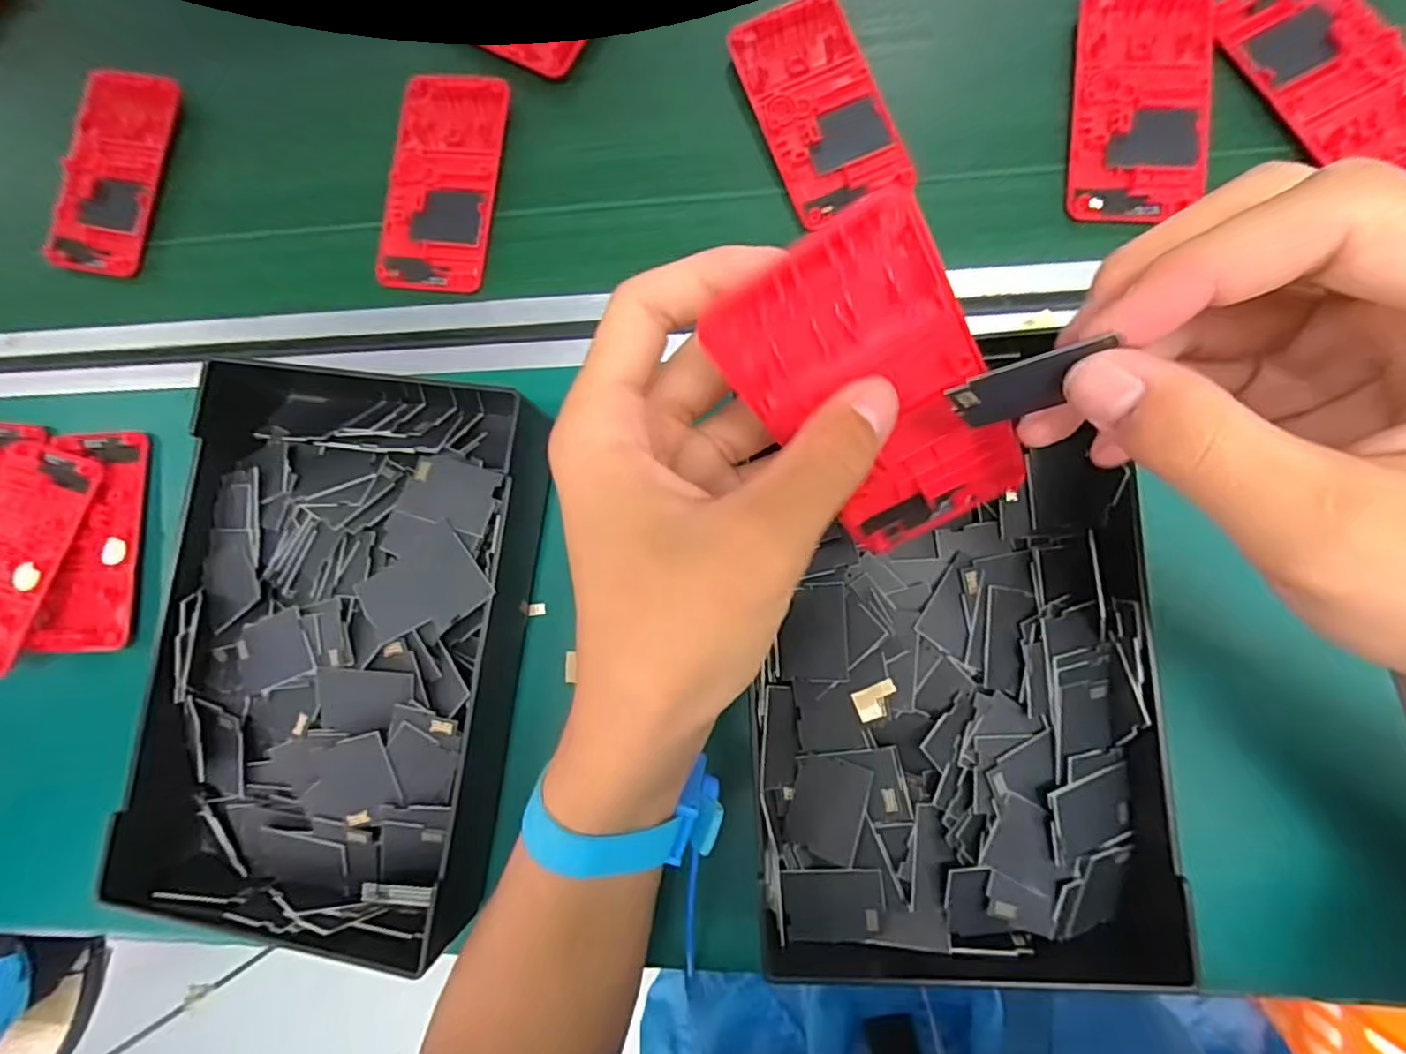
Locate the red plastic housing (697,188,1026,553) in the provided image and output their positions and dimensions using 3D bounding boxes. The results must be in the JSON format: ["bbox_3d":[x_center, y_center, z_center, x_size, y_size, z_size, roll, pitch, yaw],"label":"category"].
[{"bbox_3d":[0.055,-0.034,0.198,0.061,0.118,0.013,-28,44,22],"label":"red plastic housing"}]

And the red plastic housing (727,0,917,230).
[{"bbox_3d":[0.061,-0.220,0.344,0.061,0.012,0.120,-21,80,4],"label":"red plastic housing"}]

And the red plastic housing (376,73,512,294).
[{"bbox_3d":[-0.146,-0.191,0.364,0.064,0.012,0.121,8,85,8],"label":"red plastic housing"}]

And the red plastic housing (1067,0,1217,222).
[{"bbox_3d":[0.216,-0.209,0.321,0.060,0.010,0.122,7,83,8],"label":"red plastic housing"}]

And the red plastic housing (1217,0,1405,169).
[{"bbox_3d":[0.304,-0.219,0.314,0.061,0.010,0.120,-31,80,2],"label":"red plastic housing"}]

